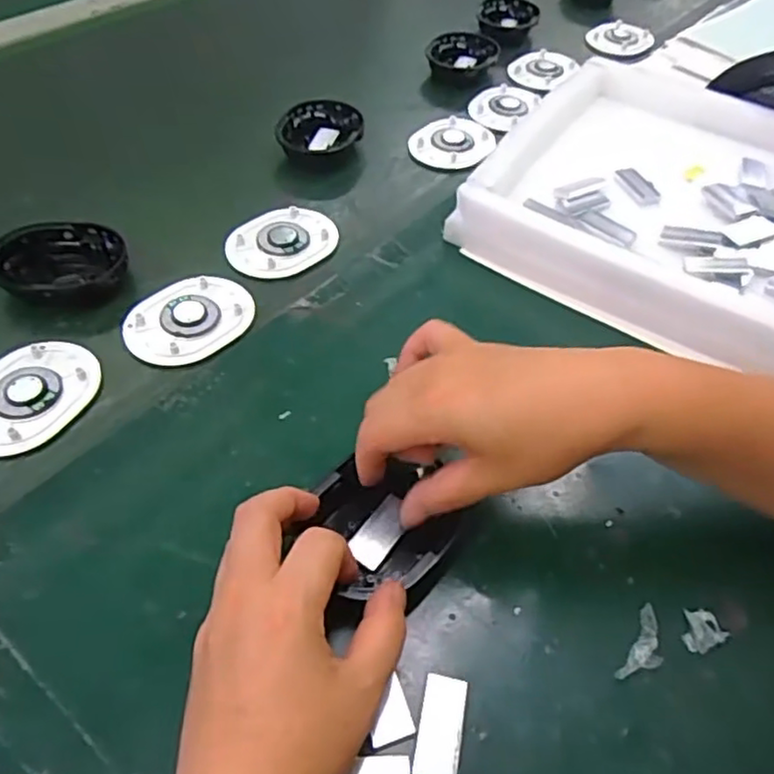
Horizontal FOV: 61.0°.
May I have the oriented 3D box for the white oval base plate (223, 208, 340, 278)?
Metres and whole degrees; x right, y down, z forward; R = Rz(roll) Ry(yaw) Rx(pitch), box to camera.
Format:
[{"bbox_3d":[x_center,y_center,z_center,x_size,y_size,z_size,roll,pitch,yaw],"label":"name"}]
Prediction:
[{"bbox_3d":[-0.081,-0.118,0.515,0.088,0.006,0.066,-30,58,-24],"label":"white oval base plate"}]

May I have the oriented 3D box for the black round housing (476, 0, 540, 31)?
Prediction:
[{"bbox_3d":[0.146,-0.448,0.802,0.073,0.021,0.090,9,51,4],"label":"black round housing"}]

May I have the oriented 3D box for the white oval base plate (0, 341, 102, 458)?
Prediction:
[{"bbox_3d":[-0.221,0.005,0.405,0.065,0.008,0.089,18,52,11],"label":"white oval base plate"}]

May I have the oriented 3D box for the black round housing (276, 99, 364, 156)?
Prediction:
[{"bbox_3d":[-0.060,-0.234,0.606,0.072,0.021,0.089,9,51,4],"label":"black round housing"}]

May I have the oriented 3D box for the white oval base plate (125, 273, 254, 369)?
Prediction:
[{"bbox_3d":[-0.136,-0.049,0.456,0.066,0.007,0.090,33,56,21],"label":"white oval base plate"}]

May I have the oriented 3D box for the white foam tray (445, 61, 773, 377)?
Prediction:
[{"bbox_3d":[0.297,-0.139,0.529,0.425,0.043,0.327,23,53,14],"label":"white foam tray"}]

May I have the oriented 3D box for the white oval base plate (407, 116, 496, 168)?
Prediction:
[{"bbox_3d":[0.063,-0.237,0.631,0.079,0.013,0.074,9,51,4],"label":"white oval base plate"}]

